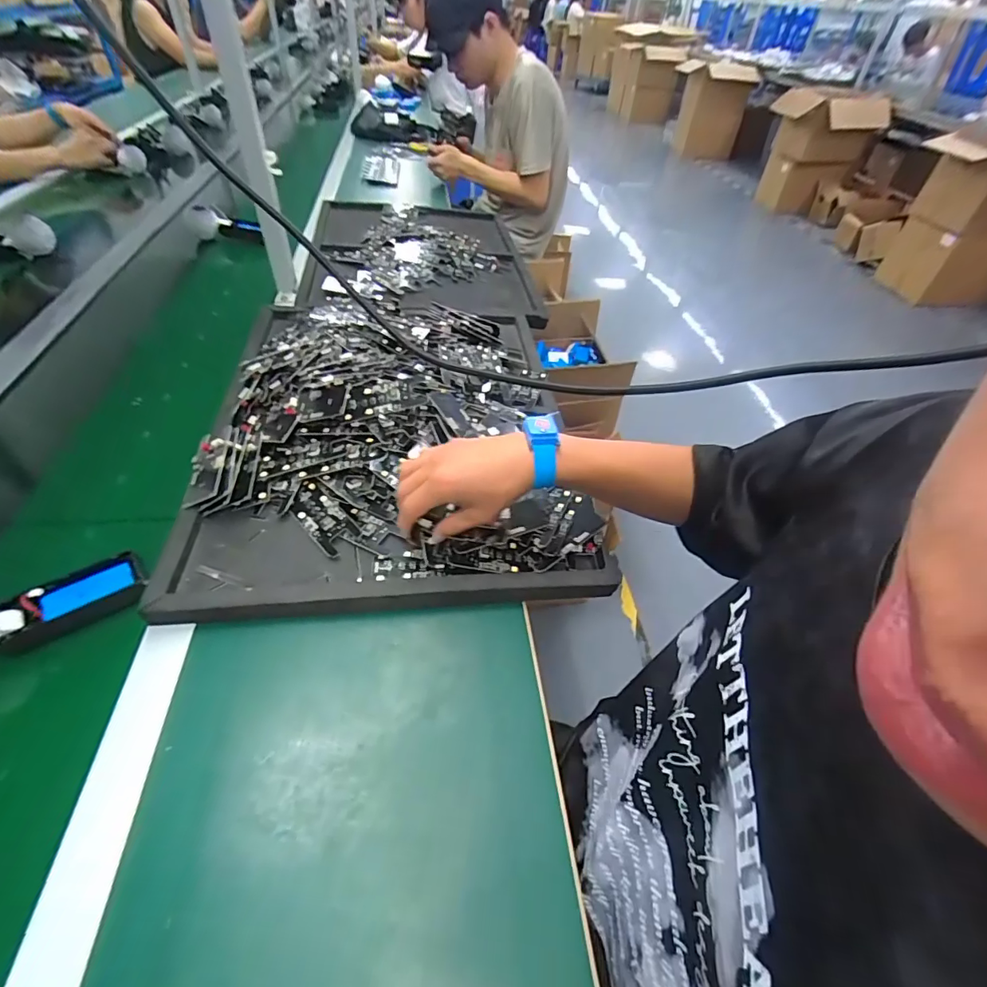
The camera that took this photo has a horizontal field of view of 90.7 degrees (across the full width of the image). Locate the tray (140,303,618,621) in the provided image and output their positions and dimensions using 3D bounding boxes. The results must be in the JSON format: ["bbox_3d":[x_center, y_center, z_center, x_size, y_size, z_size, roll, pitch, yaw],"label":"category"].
[{"bbox_3d":[-0.116,-0.099,0.588,0.421,0.066,0.487,-3,47,-7],"label":"tray"}]

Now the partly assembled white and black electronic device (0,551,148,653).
[{"bbox_3d":[-0.397,0.098,0.410,0.166,0.046,0.052,-21,49,-40],"label":"partly assembled white and black electronic device"}]

